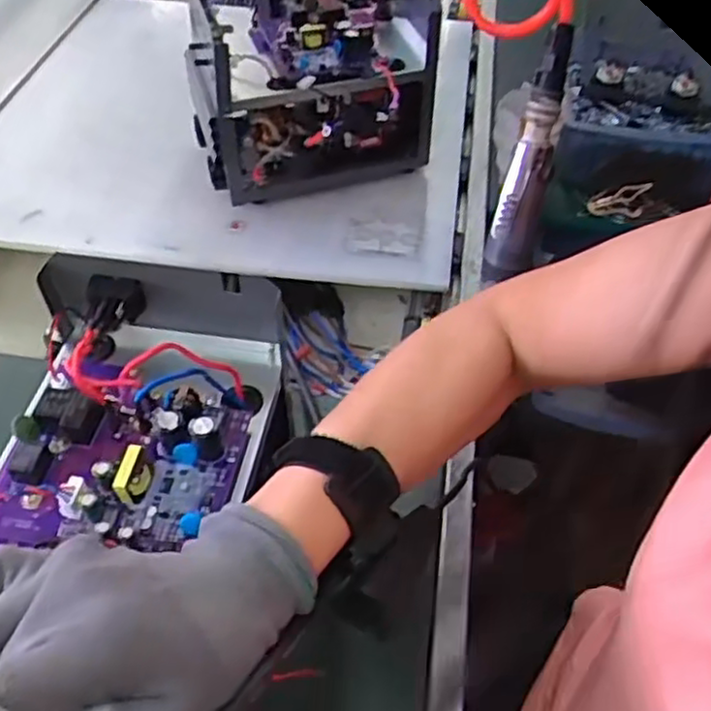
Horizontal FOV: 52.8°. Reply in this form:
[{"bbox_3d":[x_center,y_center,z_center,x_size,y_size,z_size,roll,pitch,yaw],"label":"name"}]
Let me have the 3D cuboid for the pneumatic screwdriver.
[{"bbox_3d":[0.146,-0.158,0.598,0.038,0.215,0.035,17,27,13],"label":"pneumatic screwdriver"}]

